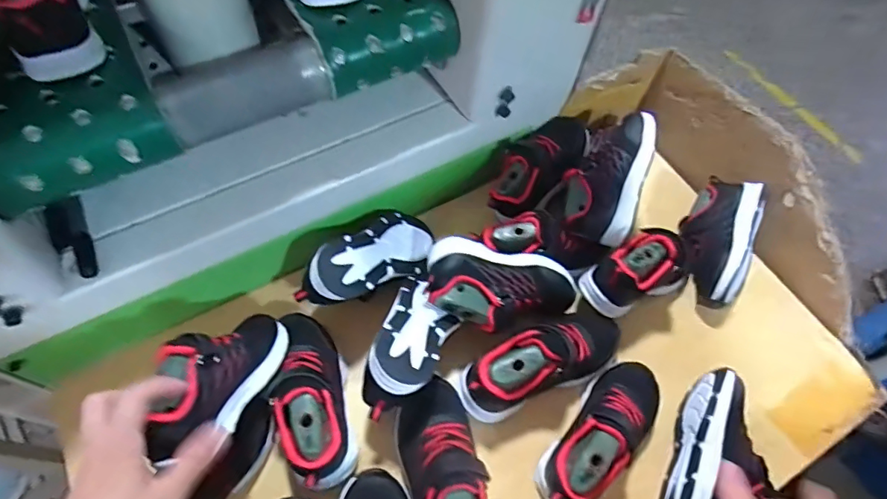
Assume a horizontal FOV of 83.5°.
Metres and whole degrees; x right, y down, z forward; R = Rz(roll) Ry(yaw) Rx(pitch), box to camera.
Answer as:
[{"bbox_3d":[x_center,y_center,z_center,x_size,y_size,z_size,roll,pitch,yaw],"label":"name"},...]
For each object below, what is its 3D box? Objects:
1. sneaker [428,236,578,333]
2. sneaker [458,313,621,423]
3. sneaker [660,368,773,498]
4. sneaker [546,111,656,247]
[{"bbox_3d":[0.065,0.044,0.542,0.167,0.063,0.098,6,62,0],"label":"sneaker"},{"bbox_3d":[0.107,0.118,0.528,0.187,0.092,0.066,-19,65,-13],"label":"sneaker"},{"bbox_3d":[0.277,0.208,0.490,0.075,0.065,0.160,23,68,9],"label":"sneaker"},{"bbox_3d":[0.193,-0.088,0.595,0.097,0.066,0.169,18,79,17],"label":"sneaker"}]

